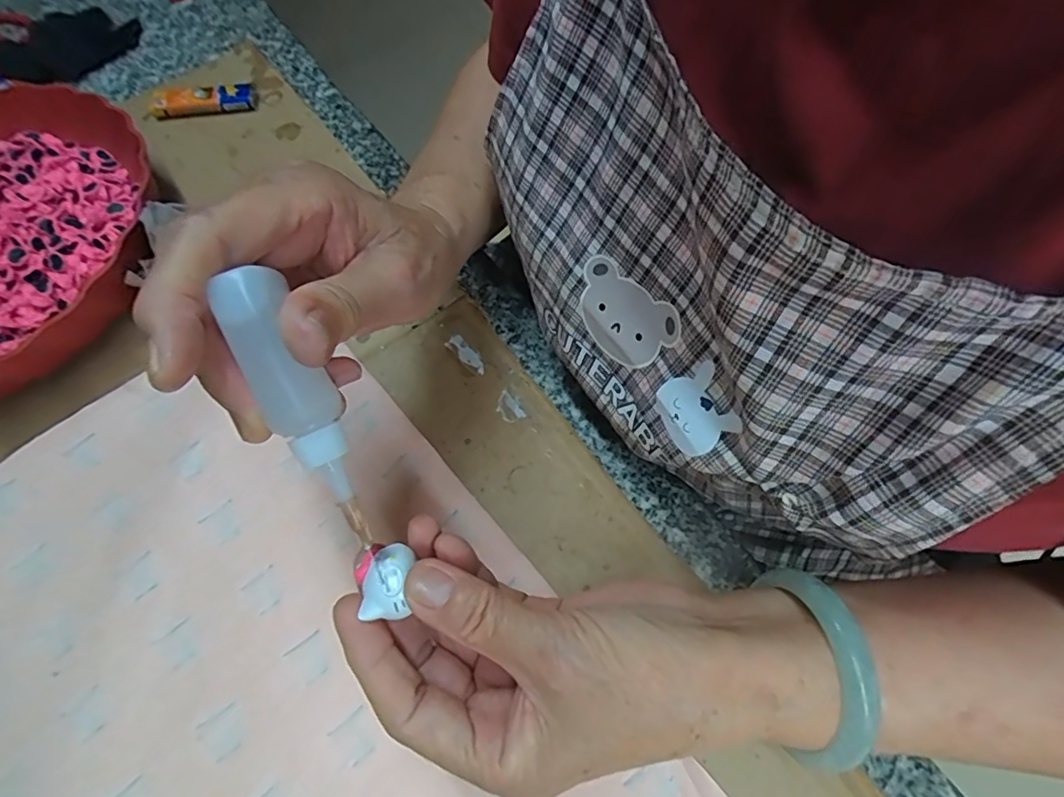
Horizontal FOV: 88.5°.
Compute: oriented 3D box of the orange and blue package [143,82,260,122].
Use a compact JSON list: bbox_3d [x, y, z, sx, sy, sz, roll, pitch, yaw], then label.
[{"bbox_3d":[-0.257,-0.233,0.423,0.083,0.011,0.027,-3,64,1],"label":"orange and blue package"}]

